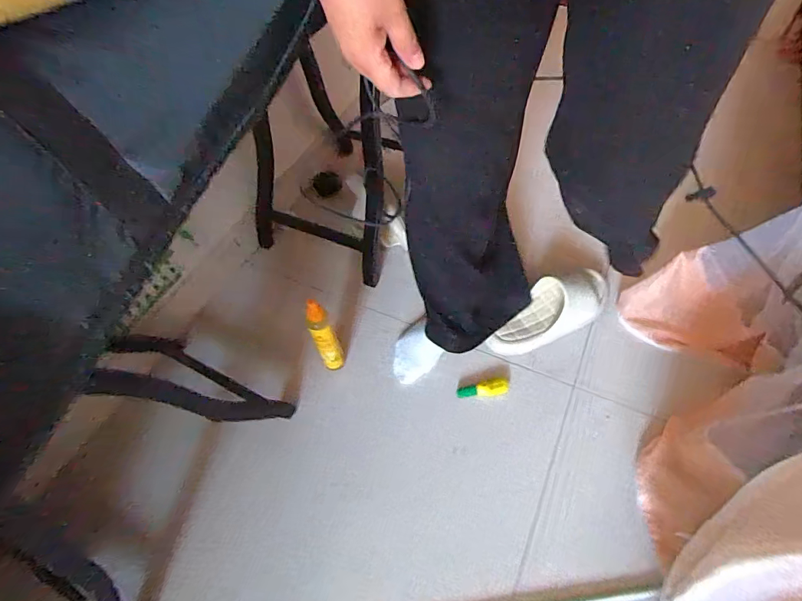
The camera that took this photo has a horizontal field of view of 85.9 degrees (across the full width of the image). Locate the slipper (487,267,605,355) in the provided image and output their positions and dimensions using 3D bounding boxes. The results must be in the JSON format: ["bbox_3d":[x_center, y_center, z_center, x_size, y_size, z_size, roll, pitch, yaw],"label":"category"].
[{"bbox_3d":[0.311,0.014,0.866,0.286,0.082,0.116,-34,59,-17],"label":"slipper"}]

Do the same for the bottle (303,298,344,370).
[{"bbox_3d":[-0.137,0.070,0.782,0.040,0.196,0.032,-21,56,-9],"label":"bottle"}]

